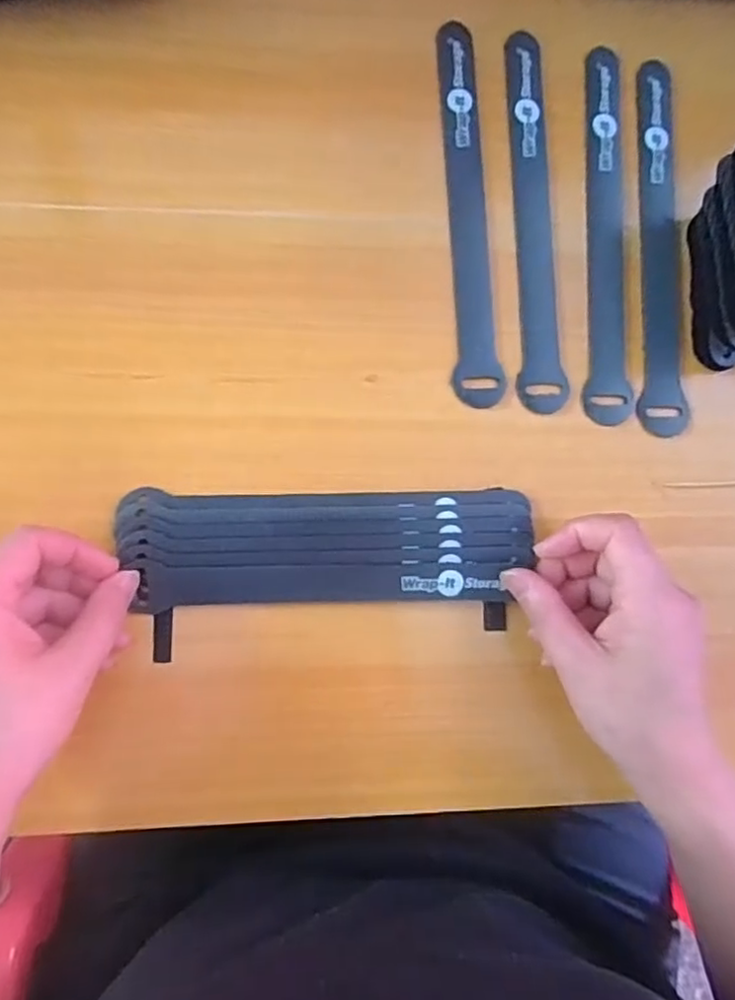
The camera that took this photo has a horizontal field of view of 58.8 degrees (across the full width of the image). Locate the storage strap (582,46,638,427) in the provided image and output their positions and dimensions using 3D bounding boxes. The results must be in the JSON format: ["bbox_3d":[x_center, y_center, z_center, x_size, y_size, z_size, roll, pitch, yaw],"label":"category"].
[{"bbox_3d":[0.128,-0.142,0.347,0.025,0.004,0.203,3,84,-1],"label":"storage strap"}]

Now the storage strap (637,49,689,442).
[{"bbox_3d":[0.158,-0.137,0.349,0.026,0.004,0.206,3,83,-4],"label":"storage strap"}]

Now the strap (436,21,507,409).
[{"bbox_3d":[0.052,-0.155,0.347,0.026,0.005,0.213,-4,88,-5],"label":"strap"}]

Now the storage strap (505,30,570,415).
[{"bbox_3d":[0.091,-0.152,0.351,0.025,0.005,0.211,0,86,-6],"label":"storage strap"}]

